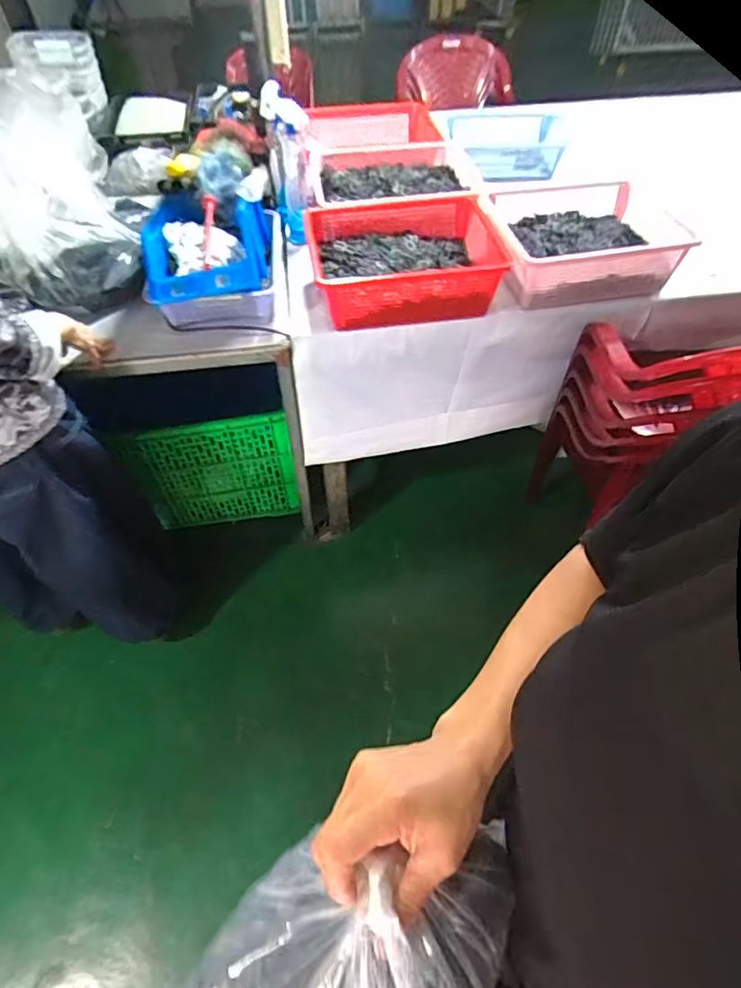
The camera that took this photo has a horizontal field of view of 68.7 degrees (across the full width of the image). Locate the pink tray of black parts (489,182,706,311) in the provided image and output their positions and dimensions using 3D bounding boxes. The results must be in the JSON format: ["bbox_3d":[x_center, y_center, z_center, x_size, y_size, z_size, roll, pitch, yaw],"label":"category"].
[{"bbox_3d":[0.428,-0.534,1.138,0.331,0.131,0.305,-3,50,-2],"label":"pink tray of black parts"}]

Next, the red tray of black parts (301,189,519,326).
[{"bbox_3d":[0.072,-0.479,1.108,0.363,0.117,0.324,-7,51,-5],"label":"red tray of black parts"}]

